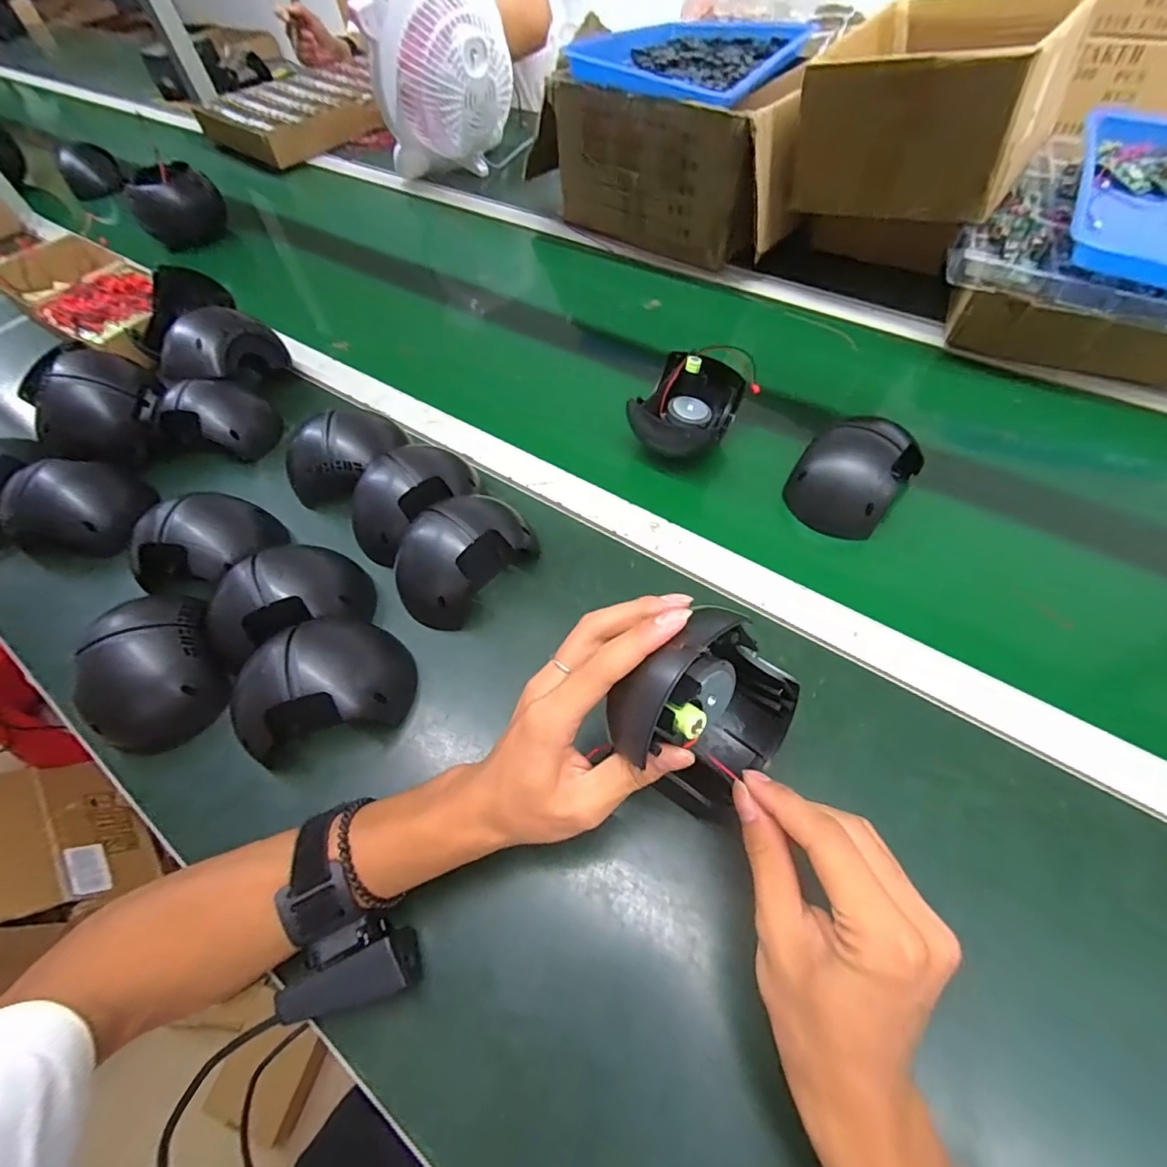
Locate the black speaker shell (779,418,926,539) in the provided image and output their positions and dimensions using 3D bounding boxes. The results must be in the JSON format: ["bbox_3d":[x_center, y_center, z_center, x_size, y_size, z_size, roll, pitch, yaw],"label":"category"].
[{"bbox_3d":[0.249,-0.105,0.480,0.089,0.057,0.109,36,66,23],"label":"black speaker shell"}]

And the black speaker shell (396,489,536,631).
[{"bbox_3d":[-0.110,-0.024,0.457,0.086,0.062,0.124,34,66,23],"label":"black speaker shell"}]

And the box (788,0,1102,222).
[{"bbox_3d":[0.428,-0.587,0.632,0.243,0.148,0.326,28,63,20],"label":"box"}]

